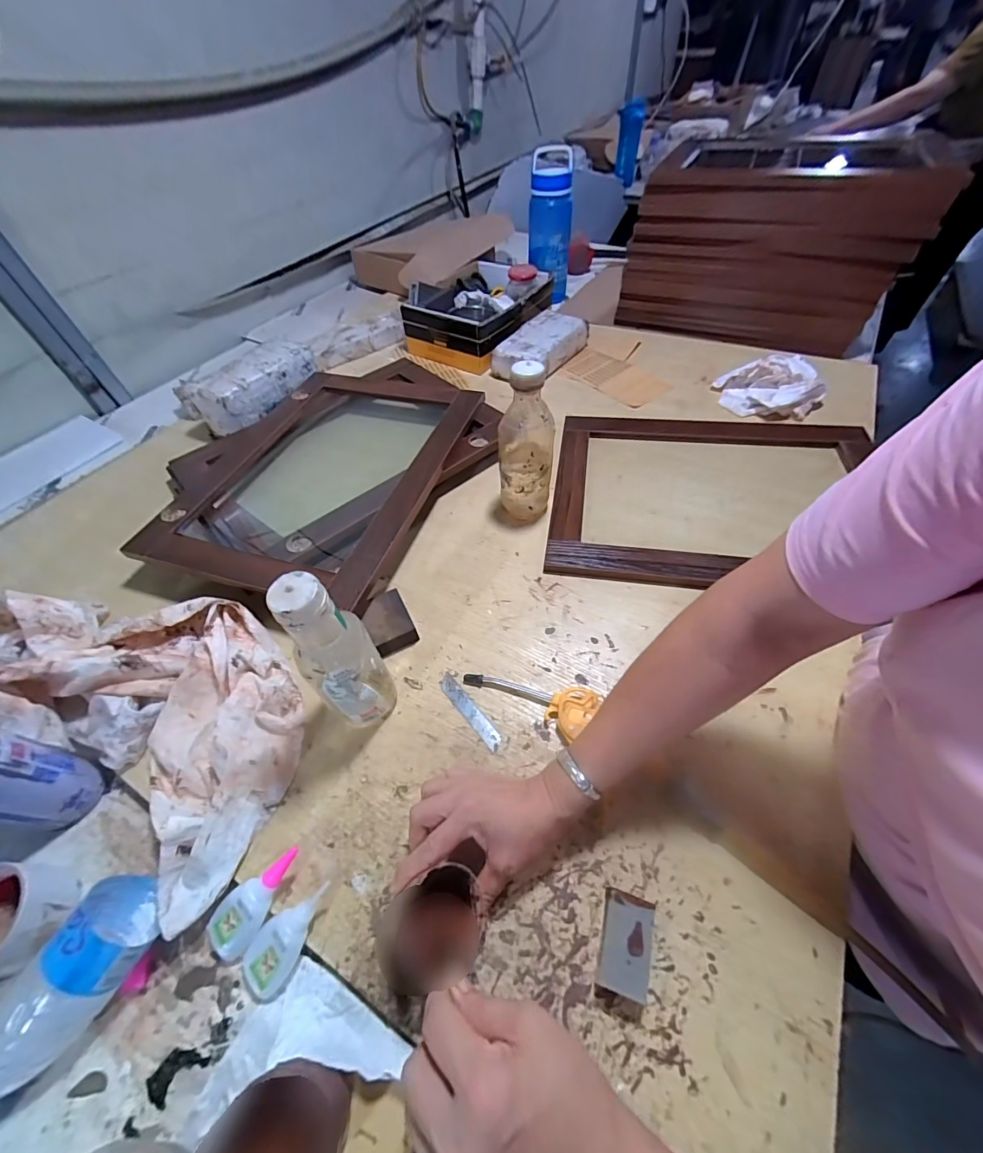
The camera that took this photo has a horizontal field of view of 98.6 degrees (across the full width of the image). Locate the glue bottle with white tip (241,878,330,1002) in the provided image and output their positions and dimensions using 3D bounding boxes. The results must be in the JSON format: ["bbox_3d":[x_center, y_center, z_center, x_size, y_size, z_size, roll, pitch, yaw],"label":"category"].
[{"bbox_3d":[-0.167,0.295,0.345,0.039,0.026,0.086,35,83,27],"label":"glue bottle with white tip"}]

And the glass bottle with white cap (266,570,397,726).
[{"bbox_3d":[-0.137,0.076,0.390,0.065,0.204,0.061,-33,57,-19],"label":"glass bottle with white cap"}]

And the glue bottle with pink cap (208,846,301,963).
[{"bbox_3d":[-0.200,0.274,0.358,0.039,0.020,0.103,39,90,29],"label":"glue bottle with pink cap"}]

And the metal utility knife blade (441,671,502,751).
[{"bbox_3d":[-0.024,0.143,0.454,0.018,0.004,0.097,-35,57,-20],"label":"metal utility knife blade"}]

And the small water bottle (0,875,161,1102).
[{"bbox_3d":[-0.323,0.318,0.311,0.067,0.063,0.154,20,56,19],"label":"small water bottle"}]

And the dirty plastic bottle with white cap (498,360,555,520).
[{"bbox_3d":[0.046,-0.172,0.561,0.069,0.209,0.069,1,52,6],"label":"dirty plastic bottle with white cap"}]

